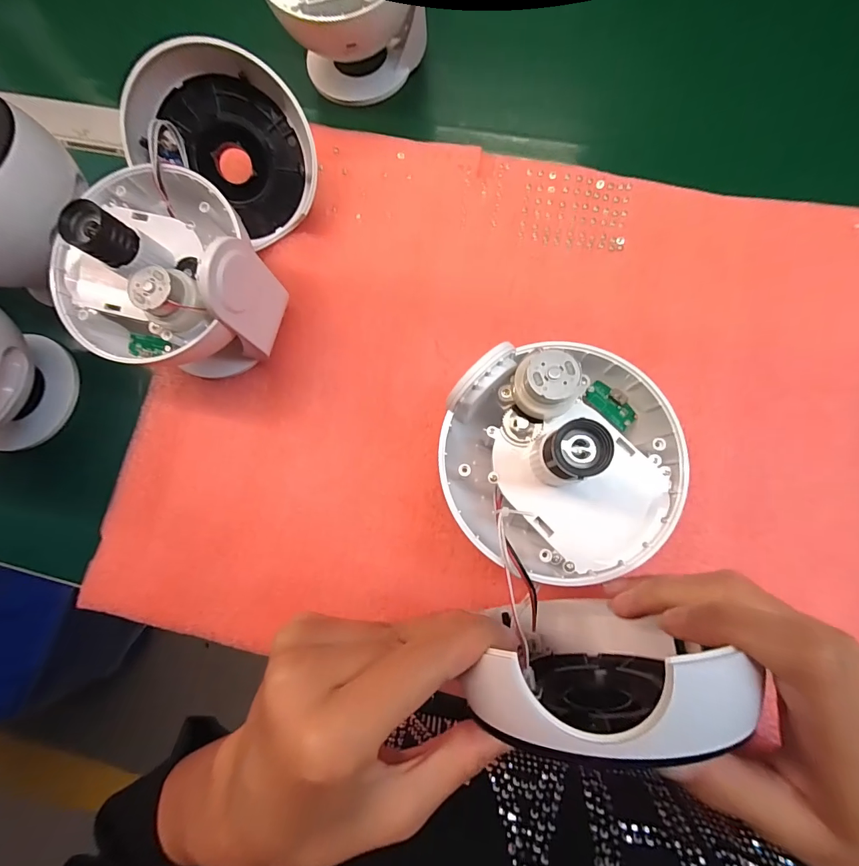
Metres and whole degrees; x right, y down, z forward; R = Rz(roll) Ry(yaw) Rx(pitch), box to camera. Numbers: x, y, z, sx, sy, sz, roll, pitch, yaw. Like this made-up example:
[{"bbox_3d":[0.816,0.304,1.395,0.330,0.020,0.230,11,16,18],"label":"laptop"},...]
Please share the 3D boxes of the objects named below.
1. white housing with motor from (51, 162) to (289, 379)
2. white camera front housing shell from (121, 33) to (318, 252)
[{"bbox_3d":[-0.161,-0.094,0.251,0.115,0.111,0.110,28,84,7],"label":"white housing with motor"},{"bbox_3d":[-0.138,-0.197,0.279,0.115,0.041,0.115,-4,112,-11],"label":"white camera front housing shell"}]

